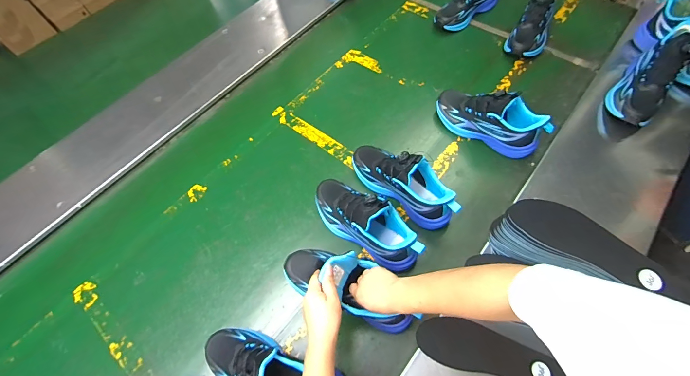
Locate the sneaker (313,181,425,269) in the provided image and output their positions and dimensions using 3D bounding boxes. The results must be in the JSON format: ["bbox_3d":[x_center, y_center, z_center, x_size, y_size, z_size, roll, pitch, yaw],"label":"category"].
[{"bbox_3d":[0.035,0.063,0.623,0.244,0.134,0.083,35,69,21],"label":"sneaker"}]

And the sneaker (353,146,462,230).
[{"bbox_3d":[0.119,-0.024,0.657,0.255,0.140,0.085,36,70,21],"label":"sneaker"}]

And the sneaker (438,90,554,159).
[{"bbox_3d":[0.332,-0.168,0.734,0.247,0.126,0.083,40,71,22],"label":"sneaker"}]

